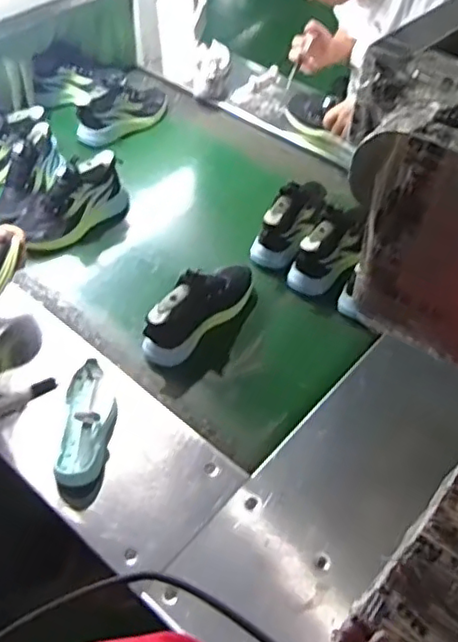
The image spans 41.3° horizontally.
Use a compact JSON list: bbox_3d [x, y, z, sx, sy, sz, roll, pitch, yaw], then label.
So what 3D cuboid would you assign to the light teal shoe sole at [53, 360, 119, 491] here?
[{"bbox_3d":[-0.228,0.160,0.986,0.089,0.075,0.232,-1,50,-1],"label":"light teal shoe sole"}]

